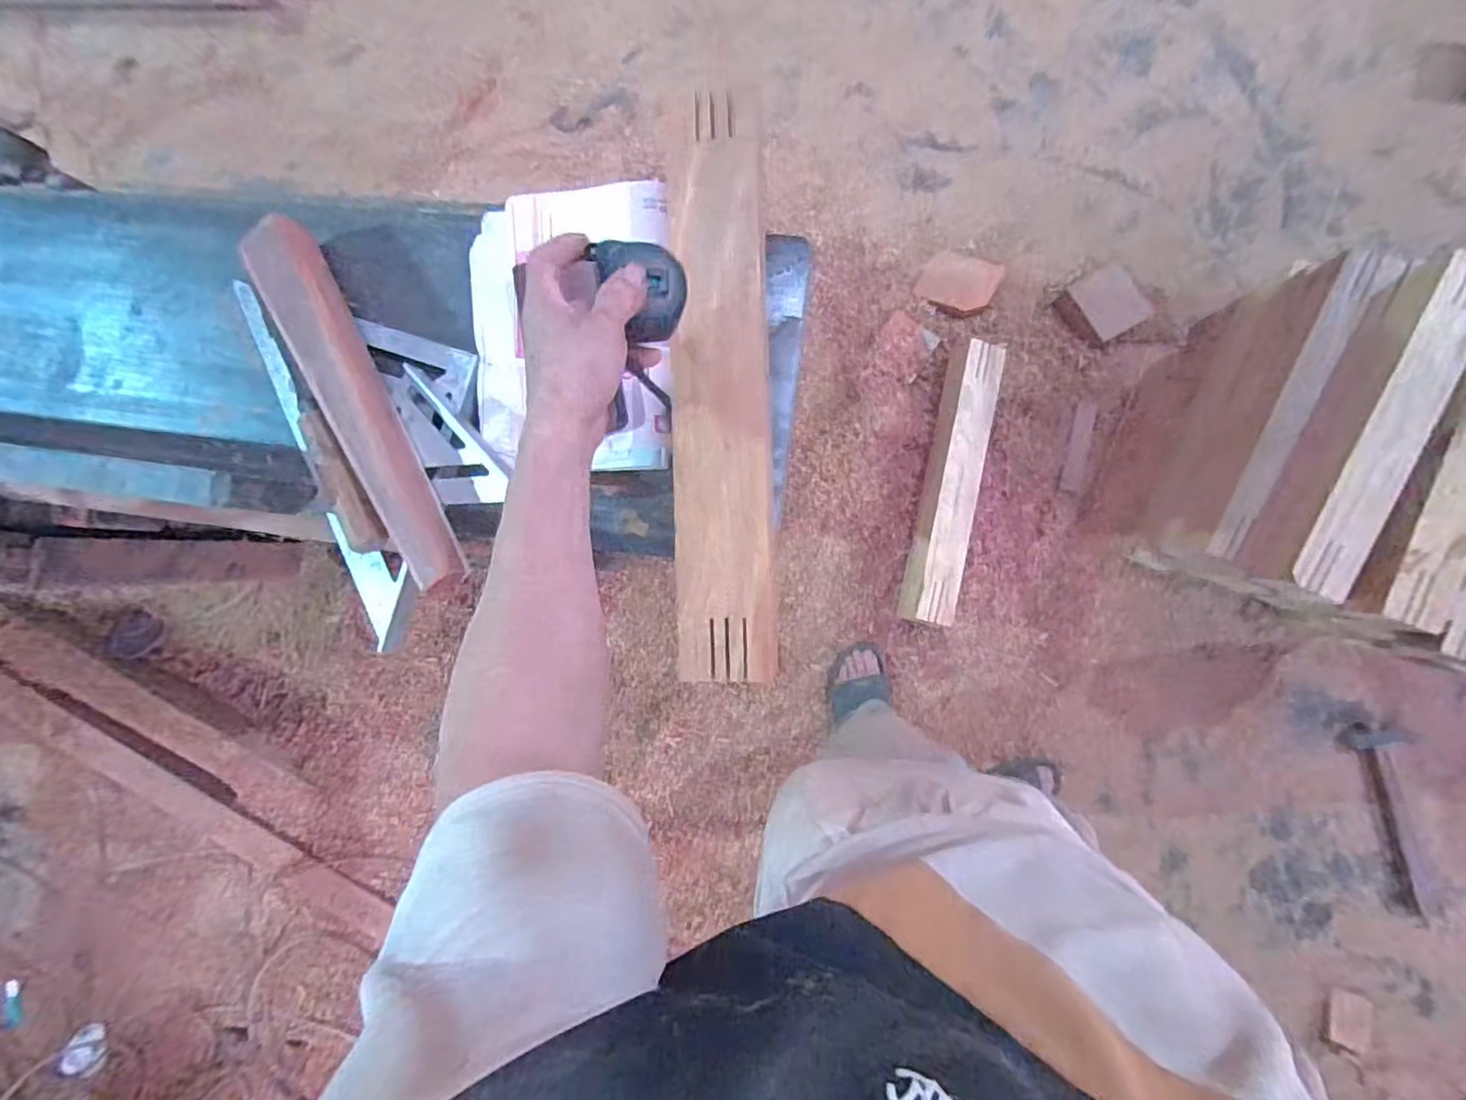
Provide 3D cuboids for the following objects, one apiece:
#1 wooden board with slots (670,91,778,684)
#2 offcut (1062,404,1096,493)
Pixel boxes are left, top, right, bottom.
[{"bbox_3d":[-0.009,-0.130,0.513,0.080,0.020,0.468,-1,89,7],"label":"wooden board with slots"},{"bbox_3d":[0.681,-0.200,1.231,0.034,0.016,0.167,11,90,7],"label":"offcut"}]

